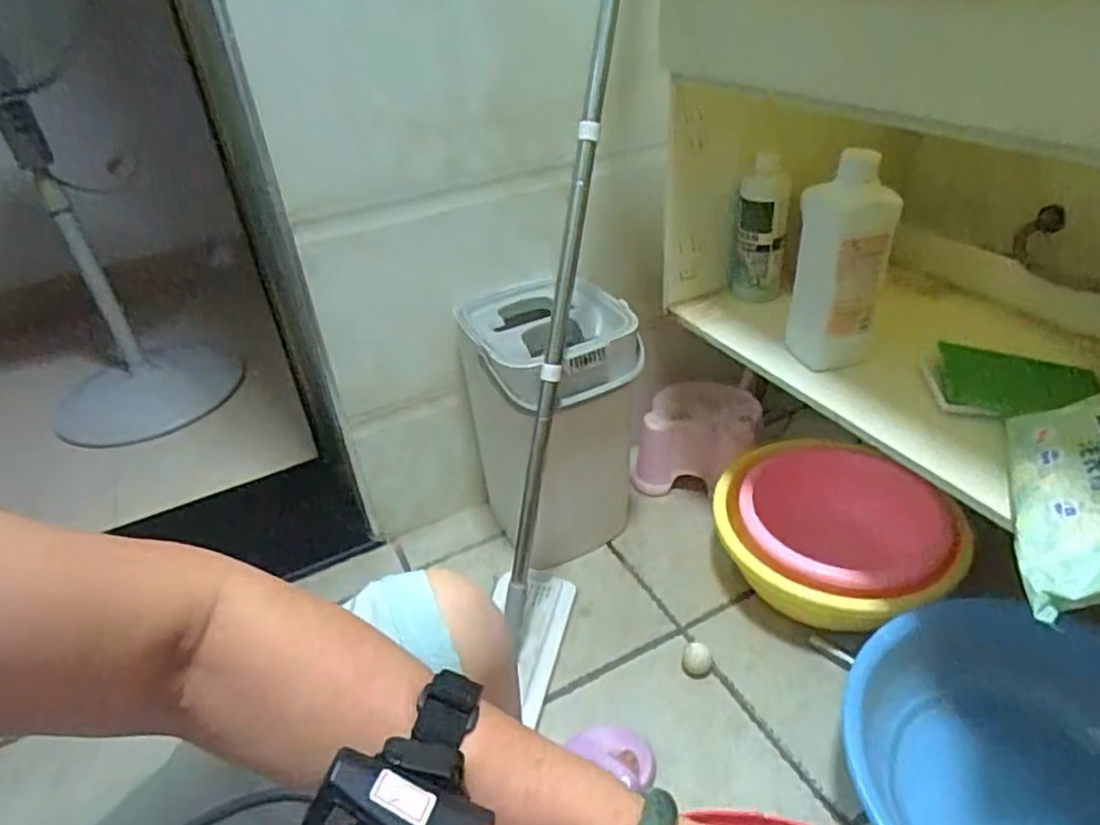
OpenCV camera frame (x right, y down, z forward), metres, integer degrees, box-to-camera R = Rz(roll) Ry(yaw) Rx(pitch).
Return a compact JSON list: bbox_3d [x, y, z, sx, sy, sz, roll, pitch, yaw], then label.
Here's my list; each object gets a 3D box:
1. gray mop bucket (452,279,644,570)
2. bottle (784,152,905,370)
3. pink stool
[{"bbox_3d":[0.006,0.037,1.014,0.207,0.384,0.193,-18,38,-22],"label":"gray mop bucket"},{"bbox_3d":[0.323,-0.163,0.777,0.104,0.229,0.081,8,37,18],"label":"bottle"},{"bbox_3d":[0.250,0.046,1.183,0.200,0.153,0.139,4,36,7],"label":"pink stool"}]

